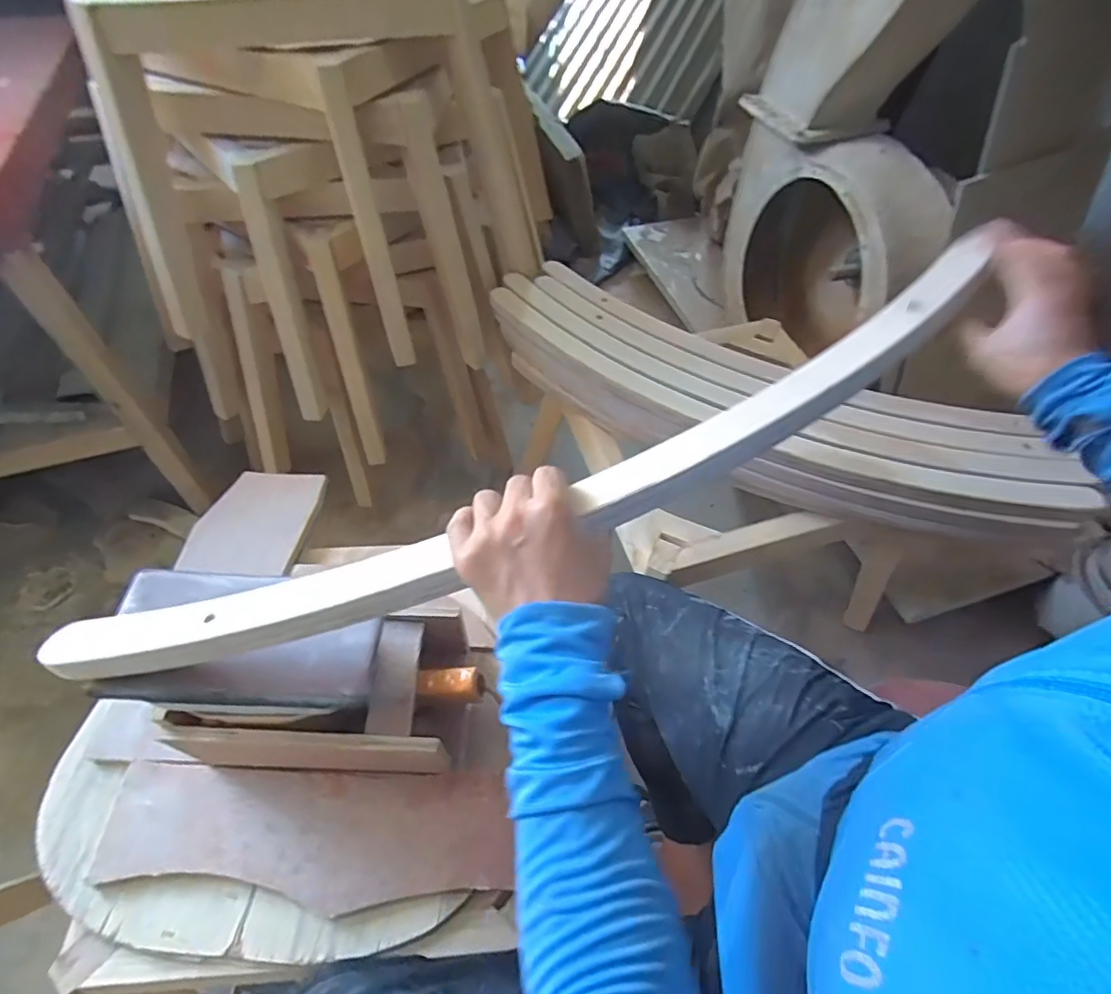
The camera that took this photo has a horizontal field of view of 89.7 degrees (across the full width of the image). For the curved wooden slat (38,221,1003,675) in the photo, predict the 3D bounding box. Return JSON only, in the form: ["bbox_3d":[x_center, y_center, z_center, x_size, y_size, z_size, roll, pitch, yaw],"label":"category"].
[{"bbox_3d":[0.017,-0.025,0.436,0.834,0.035,0.117,-22,58,-5],"label":"curved wooden slat"}]

